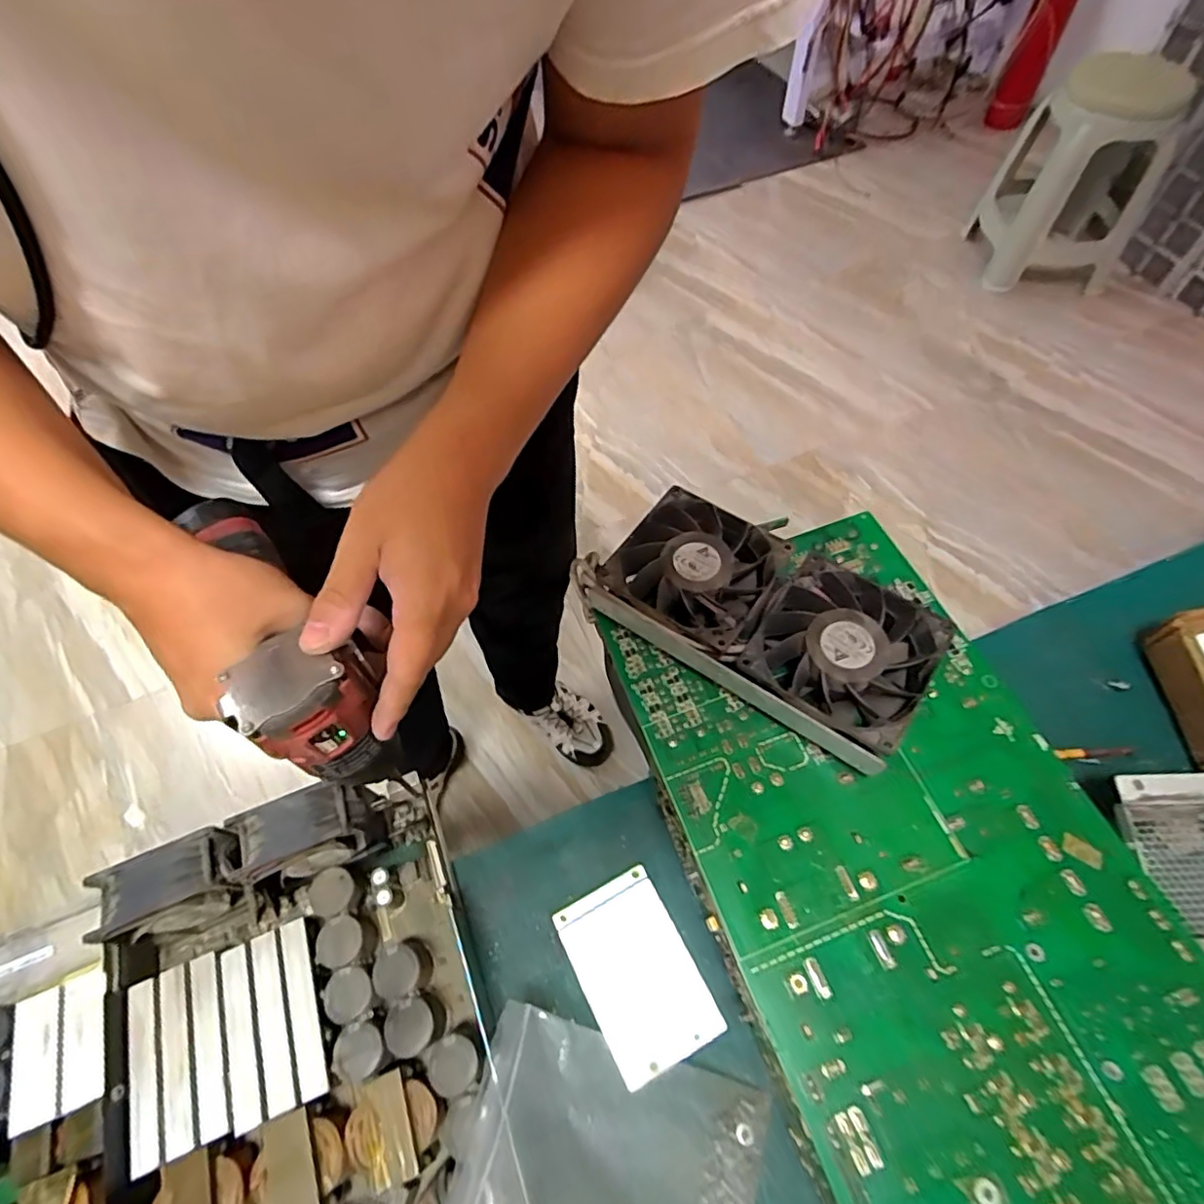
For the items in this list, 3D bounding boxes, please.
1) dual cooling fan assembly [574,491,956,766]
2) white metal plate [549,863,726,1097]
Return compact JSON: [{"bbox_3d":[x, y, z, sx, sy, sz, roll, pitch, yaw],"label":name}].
[{"bbox_3d":[0.091,0.004,0.373,0.203,0.035,0.096,31,67,18],"label":"dual cooling fan assembly"},{"bbox_3d":[0.022,0.245,0.406,0.071,0.005,0.110,-26,64,-12],"label":"white metal plate"}]

